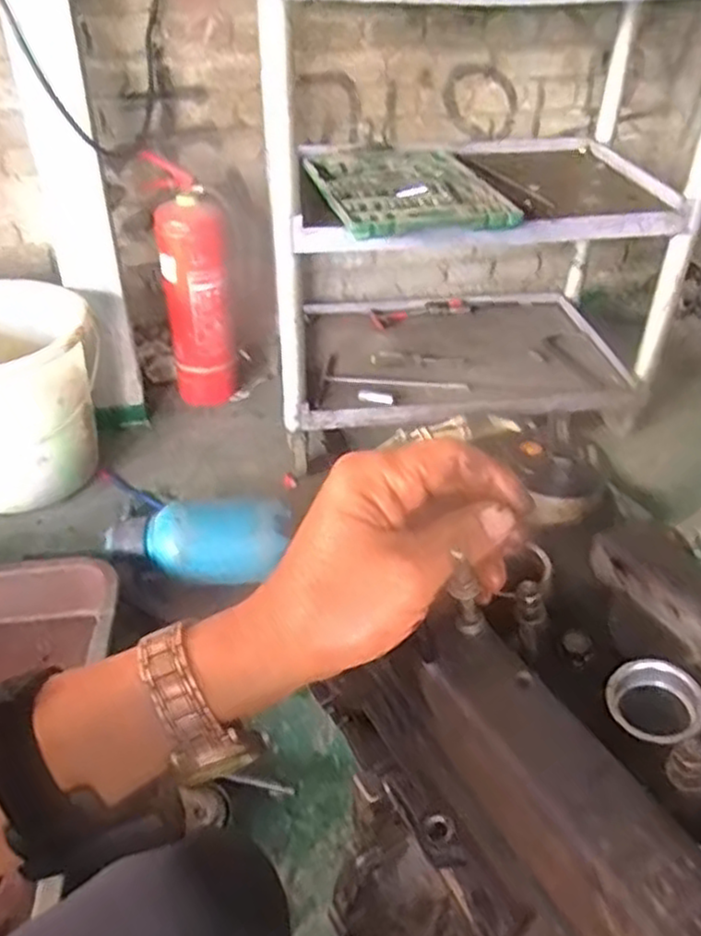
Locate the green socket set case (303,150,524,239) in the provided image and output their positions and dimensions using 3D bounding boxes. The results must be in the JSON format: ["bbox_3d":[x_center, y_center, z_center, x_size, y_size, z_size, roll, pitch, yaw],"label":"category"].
[{"bbox_3d":[0.086,-0.471,1.233,0.282,0.039,0.380,-7,37,-11],"label":"green socket set case"}]

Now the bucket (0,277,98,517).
[{"bbox_3d":[-0.608,-0.118,1.279,0.330,0.306,0.256,-13,38,-18],"label":"bucket"}]

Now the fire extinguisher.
[{"bbox_3d":[-0.309,-0.347,1.474,0.133,0.448,0.119,-7,37,-10],"label":"fire extinguisher"}]

